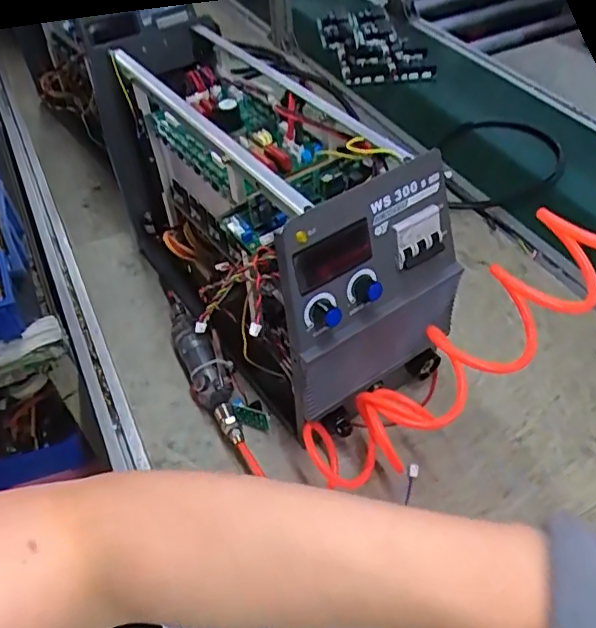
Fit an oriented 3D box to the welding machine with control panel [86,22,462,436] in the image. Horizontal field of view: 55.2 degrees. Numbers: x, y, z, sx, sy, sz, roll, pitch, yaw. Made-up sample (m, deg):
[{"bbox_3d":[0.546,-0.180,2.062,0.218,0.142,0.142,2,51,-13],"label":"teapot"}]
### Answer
[{"bbox_3d":[-0.071,-0.134,0.718,0.206,0.294,0.559,-29,53,-21],"label":"welding machine with control panel"}]

